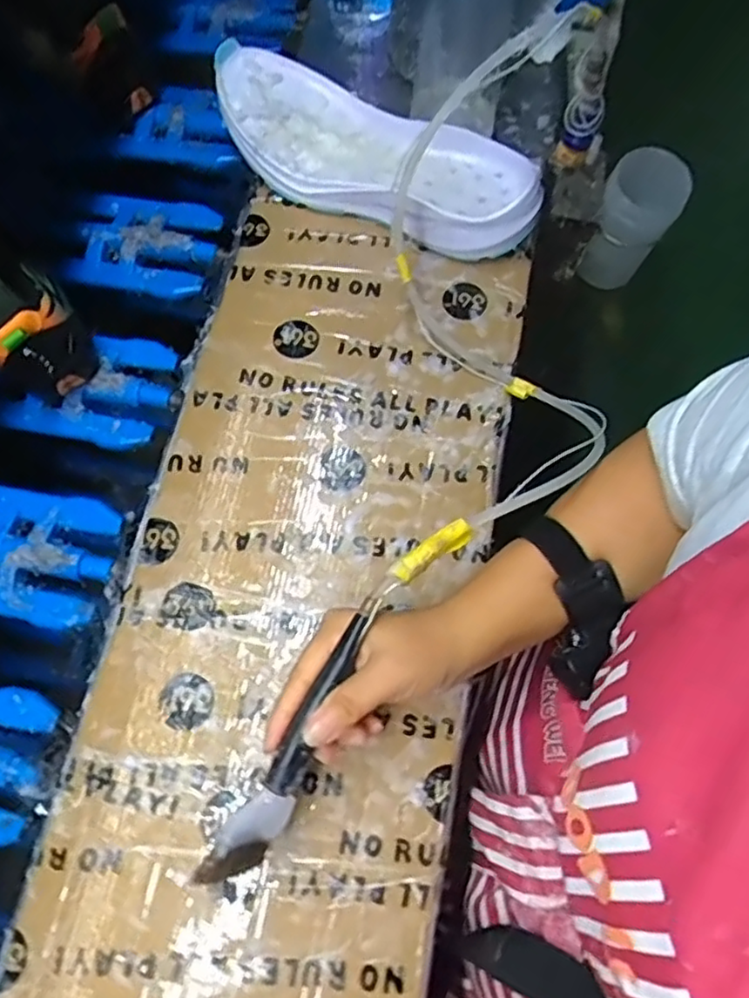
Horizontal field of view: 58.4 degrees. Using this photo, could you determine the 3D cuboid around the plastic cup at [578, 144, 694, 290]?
[{"bbox_3d":[0.262,-0.281,0.690,0.073,0.131,0.066,28,73,8],"label":"plastic cup"}]

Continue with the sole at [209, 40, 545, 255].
[{"bbox_3d":[-0.002,-0.270,0.532,0.276,0.048,0.101,27,72,8],"label":"sole"}]

